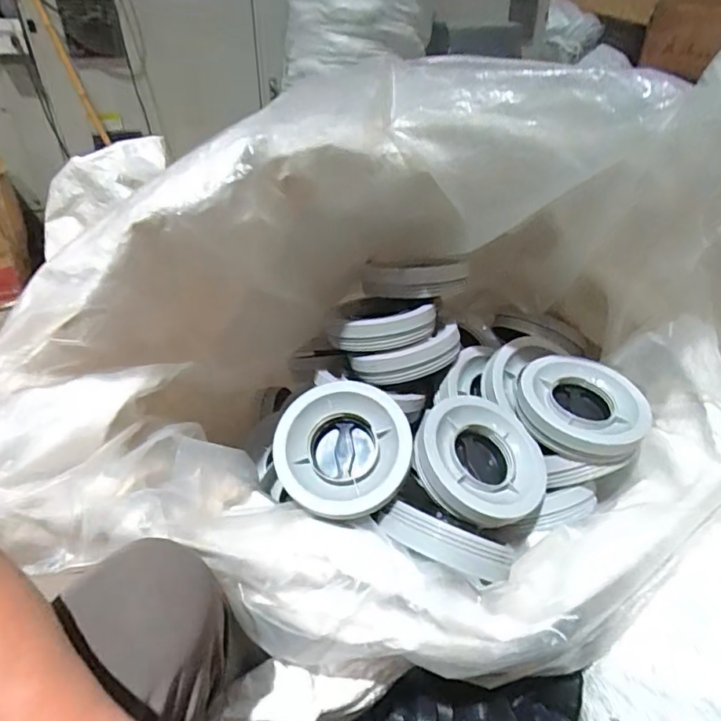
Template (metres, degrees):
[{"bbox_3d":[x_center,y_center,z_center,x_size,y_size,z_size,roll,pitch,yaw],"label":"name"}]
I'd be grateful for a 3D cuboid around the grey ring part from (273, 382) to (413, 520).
[{"bbox_3d":[-0.017,0.086,0.509,0.127,0.031,0.126,2,74,2],"label":"grey ring part"}]

